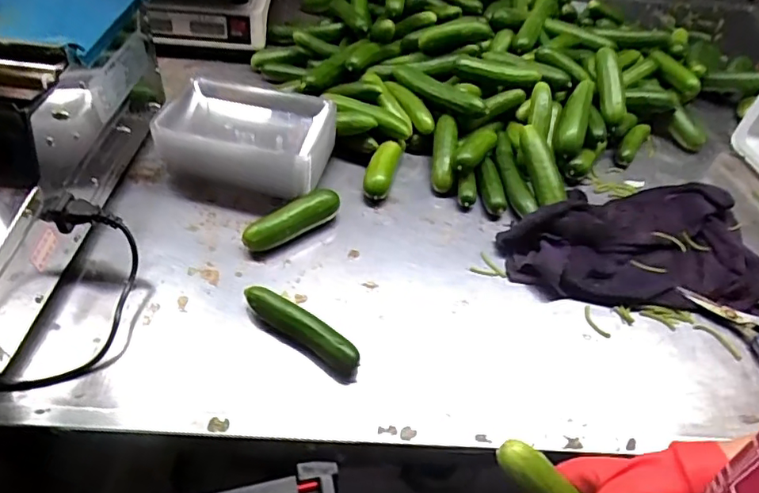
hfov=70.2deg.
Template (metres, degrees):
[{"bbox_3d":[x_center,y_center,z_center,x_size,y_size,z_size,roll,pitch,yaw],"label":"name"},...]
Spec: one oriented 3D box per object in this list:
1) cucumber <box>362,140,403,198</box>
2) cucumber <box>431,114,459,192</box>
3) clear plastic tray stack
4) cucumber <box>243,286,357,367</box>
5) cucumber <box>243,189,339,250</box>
[{"bbox_3d":[0.005,-0.097,0.662,0.030,0.027,0.084,18,62,10],"label":"cucumber"},{"bbox_3d":[0.082,-0.122,0.678,0.027,0.028,0.105,7,67,-1],"label":"cucumber"},{"bbox_3d":[-0.163,-0.131,0.650,0.215,0.073,0.121,10,46,2],"label":"clear plastic tray stack"},{"bbox_3d":[-0.074,0.077,0.517,0.127,0.027,0.024,27,49,17],"label":"cucumber"},{"bbox_3d":[-0.095,-0.027,0.601,0.113,0.039,0.028,-29,56,-30],"label":"cucumber"}]

